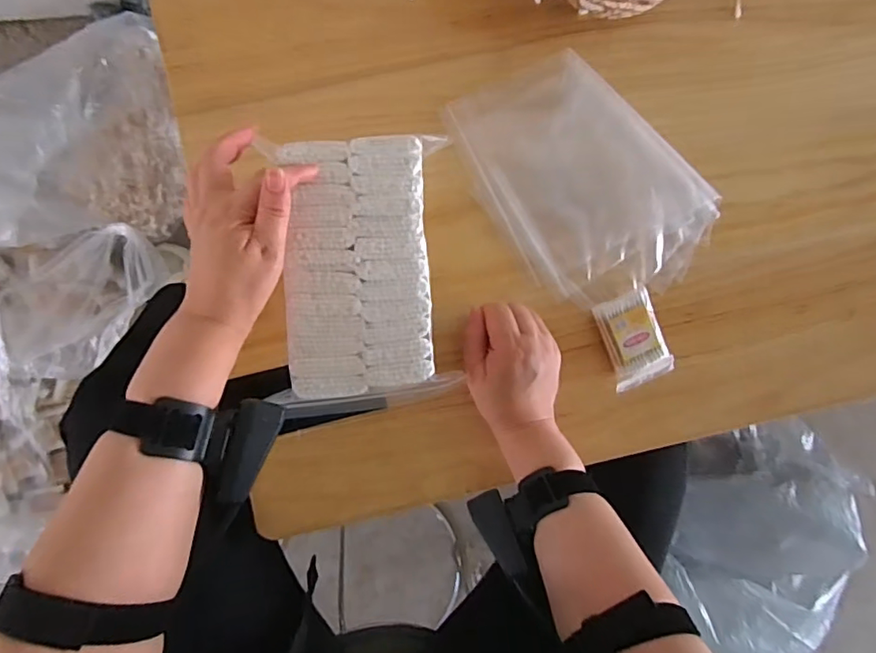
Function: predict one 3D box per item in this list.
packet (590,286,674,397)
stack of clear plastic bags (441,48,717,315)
[{"bbox_3d":[0.195,0.014,0.534,0.061,0.016,0.091,-24,95,-9],"label":"packet"},{"bbox_3d":[0.145,-0.137,0.518,0.184,0.018,0.244,-34,98,-3],"label":"stack of clear plastic bags"}]

